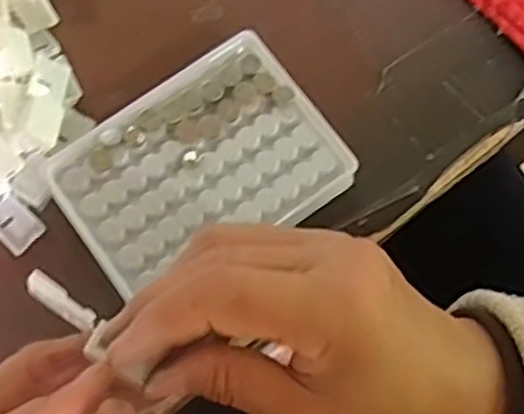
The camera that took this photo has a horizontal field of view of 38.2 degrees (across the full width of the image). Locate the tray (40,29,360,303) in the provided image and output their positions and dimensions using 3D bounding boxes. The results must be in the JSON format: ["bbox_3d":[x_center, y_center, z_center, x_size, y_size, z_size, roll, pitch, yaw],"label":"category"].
[{"bbox_3d":[-0.031,-0.017,0.384,0.129,0.030,0.096,-34,79,-9],"label":"tray"}]

